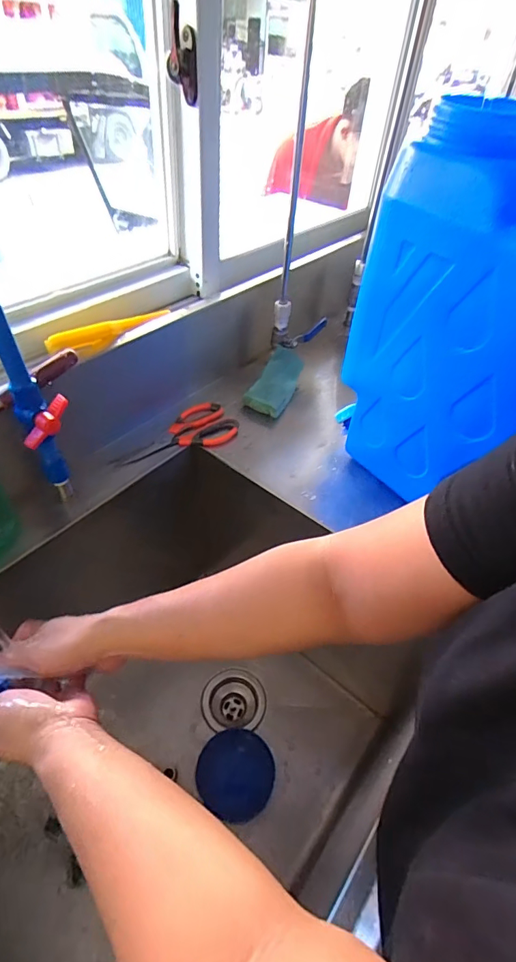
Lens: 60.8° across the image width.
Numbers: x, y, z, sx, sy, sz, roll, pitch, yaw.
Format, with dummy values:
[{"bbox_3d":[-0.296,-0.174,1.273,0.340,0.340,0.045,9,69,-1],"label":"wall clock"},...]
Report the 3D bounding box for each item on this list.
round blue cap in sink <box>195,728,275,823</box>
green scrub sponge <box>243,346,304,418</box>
[{"bbox_3d":[-0.034,0.468,0.713,0.121,0.016,0.115,3,46,-3],"label":"round blue cap in sink"},{"bbox_3d":[0.031,-0.179,0.783,0.076,0.033,0.141,20,64,14],"label":"green scrub sponge"}]

